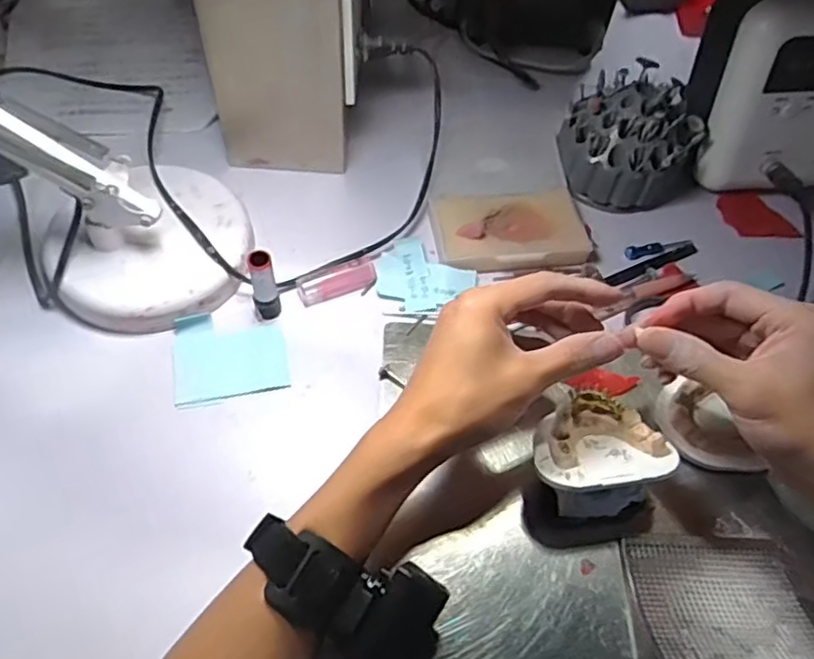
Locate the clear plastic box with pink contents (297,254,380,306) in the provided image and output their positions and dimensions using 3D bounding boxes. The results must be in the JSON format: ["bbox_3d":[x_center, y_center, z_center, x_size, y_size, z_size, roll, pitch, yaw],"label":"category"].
[{"bbox_3d":[-0.051,-0.037,0.484,0.061,0.014,0.019,-21,62,-17],"label":"clear plastic box with pink contents"}]

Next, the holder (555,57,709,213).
[{"bbox_3d":[0.188,-0.160,0.531,0.110,0.083,0.094,-9,59,-10],"label":"holder"}]

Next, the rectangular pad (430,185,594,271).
[{"bbox_3d":[0.083,-0.082,0.514,0.120,0.013,0.078,-5,58,-8],"label":"rectangular pad"}]

